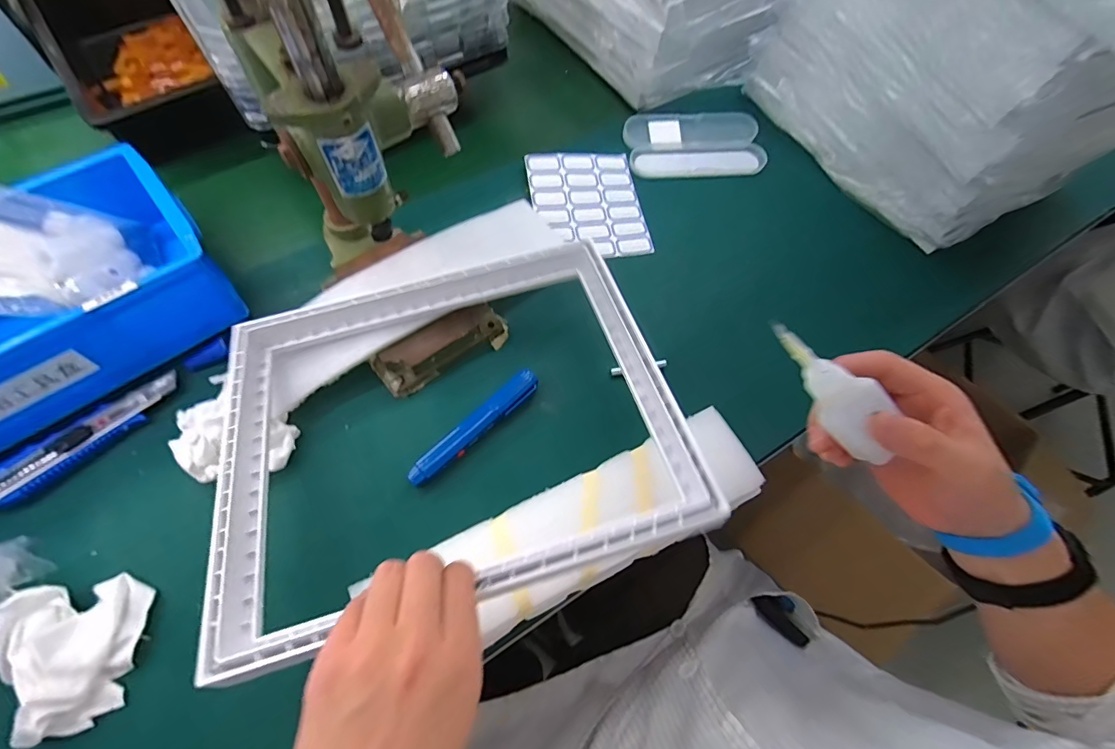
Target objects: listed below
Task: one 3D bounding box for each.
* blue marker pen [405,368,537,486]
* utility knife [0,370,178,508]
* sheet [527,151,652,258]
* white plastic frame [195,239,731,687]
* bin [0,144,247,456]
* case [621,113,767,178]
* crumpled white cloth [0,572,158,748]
[{"bbox_3d":[-0.075,0.050,0.448,0.143,0.027,0.022,-40,72,-20],"label":"blue marker pen"},{"bbox_3d":[-0.410,0.053,0.412,0.040,0.016,0.162,41,69,16],"label":"utility knife"},{"bbox_3d":[0.036,-0.202,0.570,0.128,0.010,0.150,-7,72,-8],"label":"sheet"},{"bbox_3d":[-0.081,0.030,0.364,0.324,0.026,0.278,-15,57,-7],"label":"white plastic frame"},{"bbox_3d":[-0.495,-0.044,0.416,0.362,0.090,0.215,-35,71,-18],"label":"bin"},{"bbox_3d":[0.176,-0.295,0.618,0.175,0.028,0.089,-2,64,-4],"label":"case"},{"bbox_3d":[-0.351,0.201,0.344,0.083,0.030,0.098,-4,64,-5],"label":"crumpled white cloth"}]

